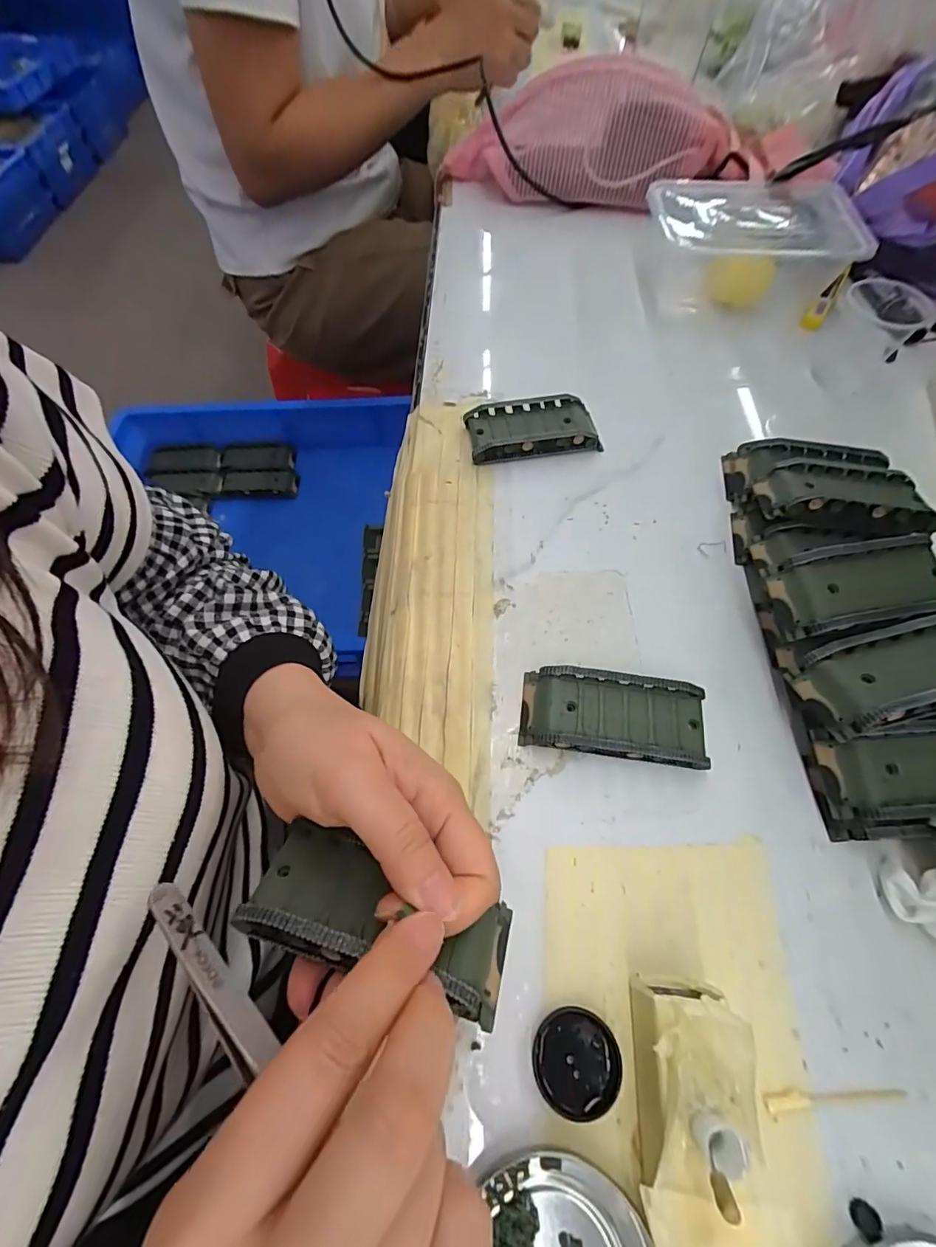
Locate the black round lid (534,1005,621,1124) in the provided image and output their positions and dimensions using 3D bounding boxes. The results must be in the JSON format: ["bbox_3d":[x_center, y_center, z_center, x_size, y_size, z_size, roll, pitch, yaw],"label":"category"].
[{"bbox_3d":[0.045,0.184,0.206,0.035,0.006,0.035,0,63,1],"label":"black round lid"}]

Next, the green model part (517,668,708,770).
[{"bbox_3d":[0.079,0.050,0.267,0.096,0.019,0.043,6,63,4],"label":"green model part"}]

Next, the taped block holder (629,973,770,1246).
[{"bbox_3d":[0.083,0.186,0.186,0.043,0.041,0.086,5,63,3],"label":"taped block holder"}]

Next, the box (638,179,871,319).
[{"bbox_3d":[0.240,-0.329,0.439,0.155,0.073,0.107,2,63,2],"label":"box"}]

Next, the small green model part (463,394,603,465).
[{"bbox_3d":[0.048,-0.145,0.364,0.095,0.022,0.042,-9,63,-4],"label":"small green model part"}]

